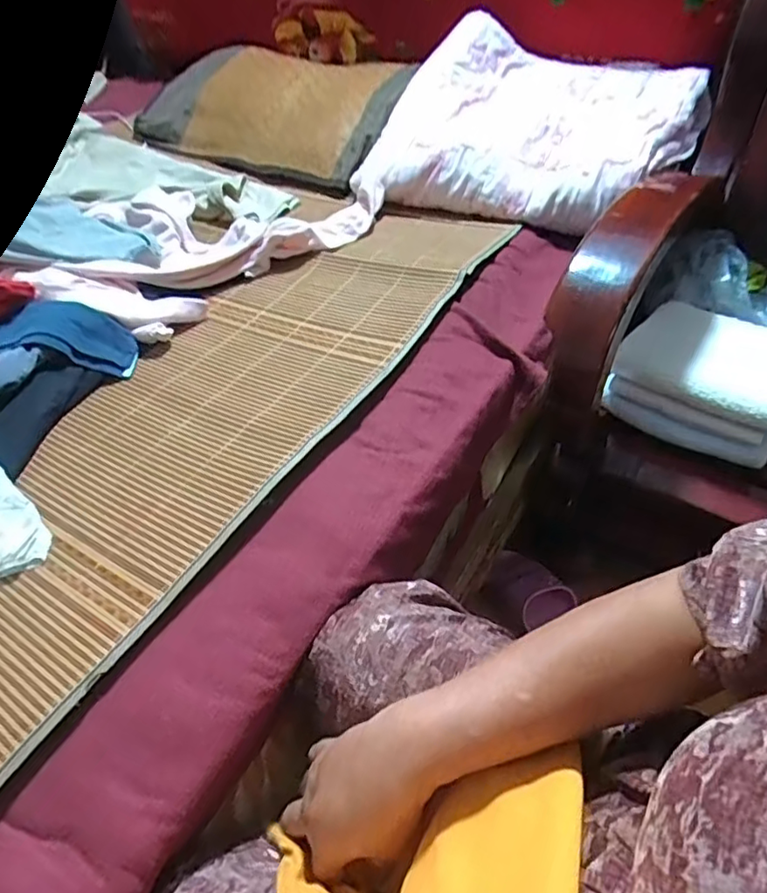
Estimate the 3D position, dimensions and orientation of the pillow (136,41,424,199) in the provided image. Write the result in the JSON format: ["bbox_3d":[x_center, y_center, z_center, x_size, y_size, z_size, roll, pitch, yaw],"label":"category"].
[{"bbox_3d":[-0.215,-0.658,1.150,0.583,0.112,0.305,26,54,27],"label":"pillow"}]

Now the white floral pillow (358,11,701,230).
[{"bbox_3d":[0.223,-0.498,0.901,0.442,0.152,0.369,23,52,26],"label":"white floral pillow"}]

